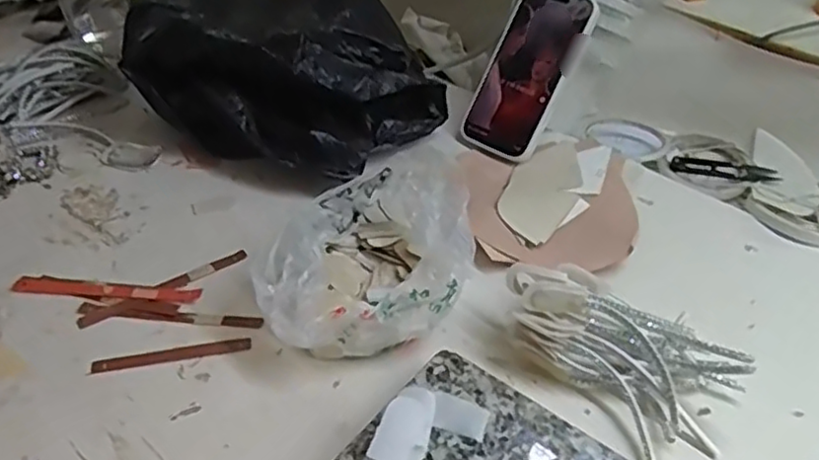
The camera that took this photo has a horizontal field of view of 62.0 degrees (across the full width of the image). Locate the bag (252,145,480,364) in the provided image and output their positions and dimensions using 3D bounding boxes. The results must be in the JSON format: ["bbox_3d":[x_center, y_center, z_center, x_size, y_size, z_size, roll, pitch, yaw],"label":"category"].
[{"bbox_3d":[-0.036,0.014,0.521,0.159,0.072,0.165,-4,41,-9],"label":"bag"}]

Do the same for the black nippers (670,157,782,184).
[{"bbox_3d":[0.309,-0.060,0.669,0.100,0.005,0.025,5,40,2],"label":"black nippers"}]

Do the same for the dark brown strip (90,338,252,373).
[{"bbox_3d":[-0.167,0.088,0.482,0.106,0.005,0.013,-9,42,-13],"label":"dark brown strip"}]

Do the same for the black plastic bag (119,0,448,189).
[{"bbox_3d":[-0.112,-0.175,0.697,0.293,0.119,0.231,11,43,11],"label":"black plastic bag"}]

